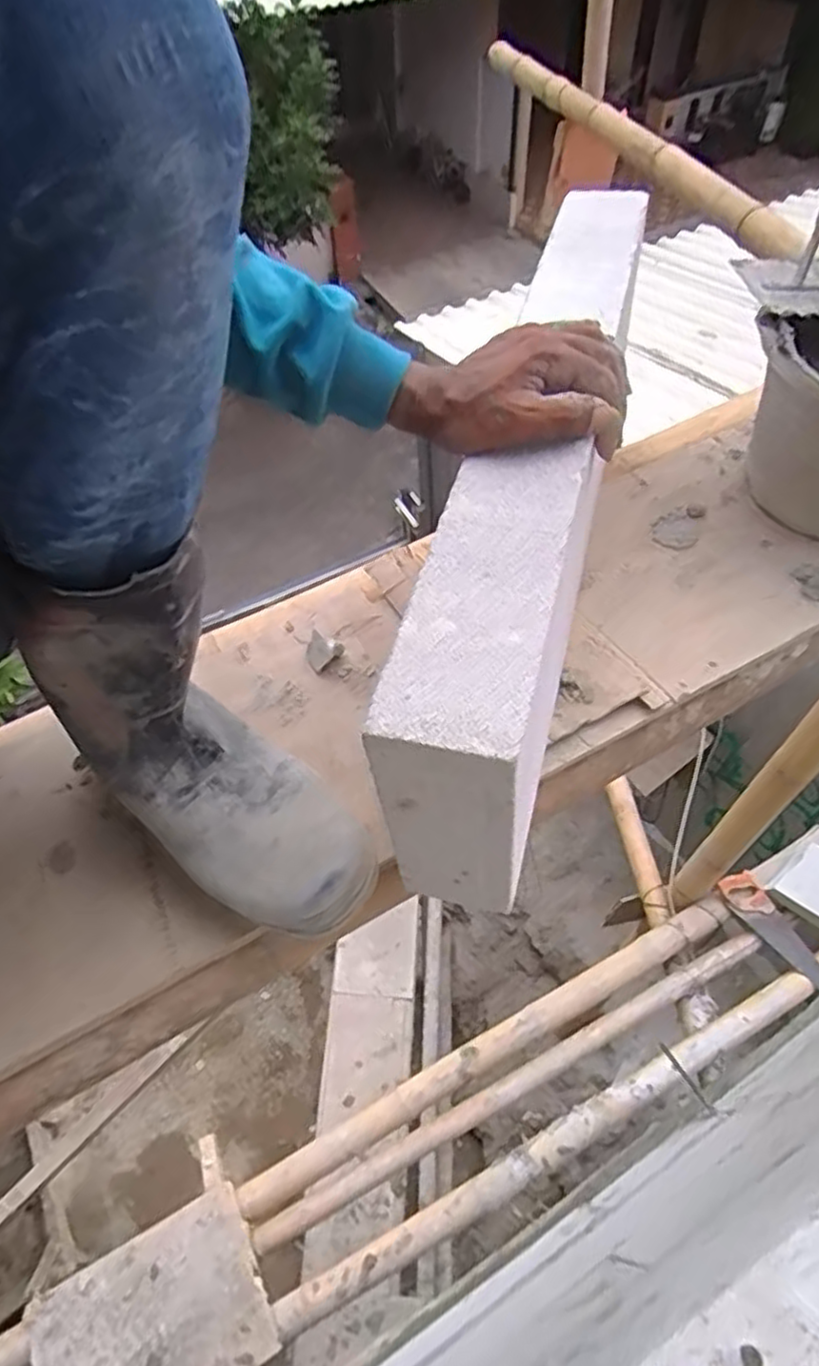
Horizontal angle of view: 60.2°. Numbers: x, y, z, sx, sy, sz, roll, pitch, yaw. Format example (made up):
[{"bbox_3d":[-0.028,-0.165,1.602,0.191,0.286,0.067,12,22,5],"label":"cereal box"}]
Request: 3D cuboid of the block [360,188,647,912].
[{"bbox_3d":[0.089,-0.139,0.494,0.070,0.167,0.530,12,62,12],"label":"block"}]

